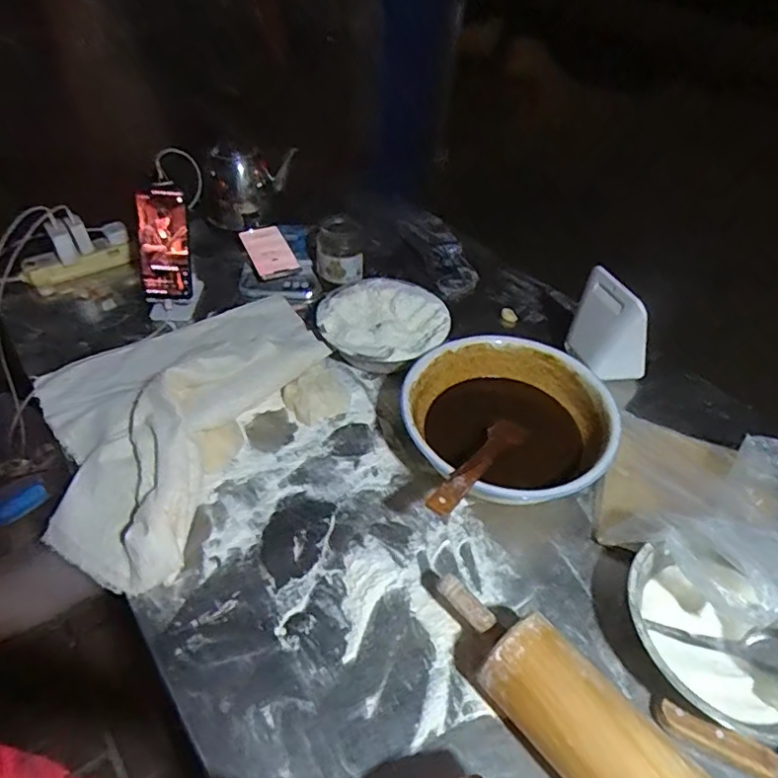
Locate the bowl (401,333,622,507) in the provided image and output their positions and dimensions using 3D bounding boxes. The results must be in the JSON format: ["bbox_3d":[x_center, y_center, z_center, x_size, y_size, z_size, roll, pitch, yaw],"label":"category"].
[{"bbox_3d":[0.147,0.045,0.693,0.247,0.094,0.238,1,45,-1],"label":"bowl"}]

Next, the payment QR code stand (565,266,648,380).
[{"bbox_3d":[0.306,-0.081,0.771,0.118,0.132,0.048,33,53,28],"label":"payment QR code stand"}]

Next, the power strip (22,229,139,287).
[{"bbox_3d":[-0.534,-0.225,0.959,0.178,0.051,0.053,-21,49,-21],"label":"power strip"}]

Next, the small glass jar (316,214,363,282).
[{"bbox_3d":[-0.082,-0.226,0.902,0.071,0.074,0.070,1,45,-1],"label":"small glass jar"}]

